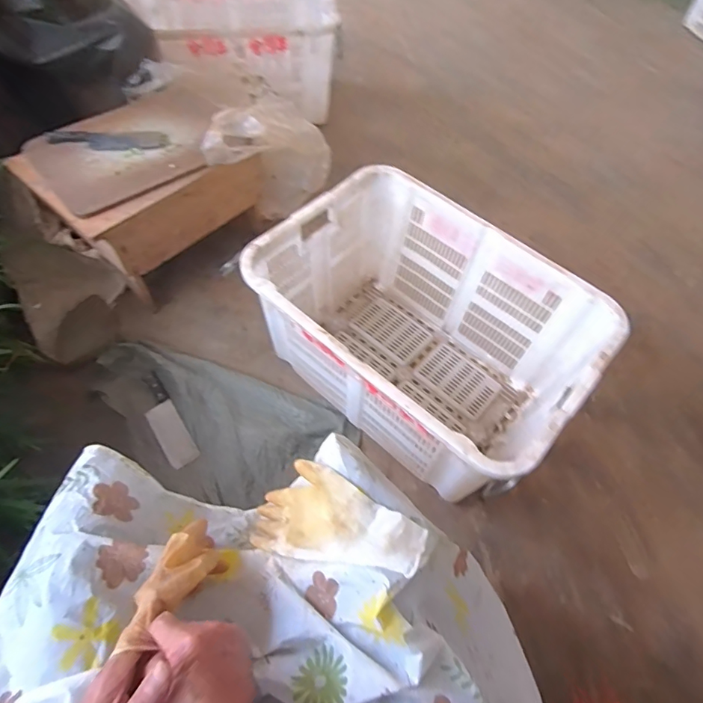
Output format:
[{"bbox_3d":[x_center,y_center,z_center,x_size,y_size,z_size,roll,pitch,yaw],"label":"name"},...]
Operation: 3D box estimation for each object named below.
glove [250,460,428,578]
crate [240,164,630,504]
[{"bbox_3d":[-0.028,0.221,0.609,0.263,0.056,0.119,2,53,31],"label":"glove"},{"bbox_3d":[0.145,-0.029,1.066,0.653,0.370,0.463,40,64,18],"label":"crate"}]

